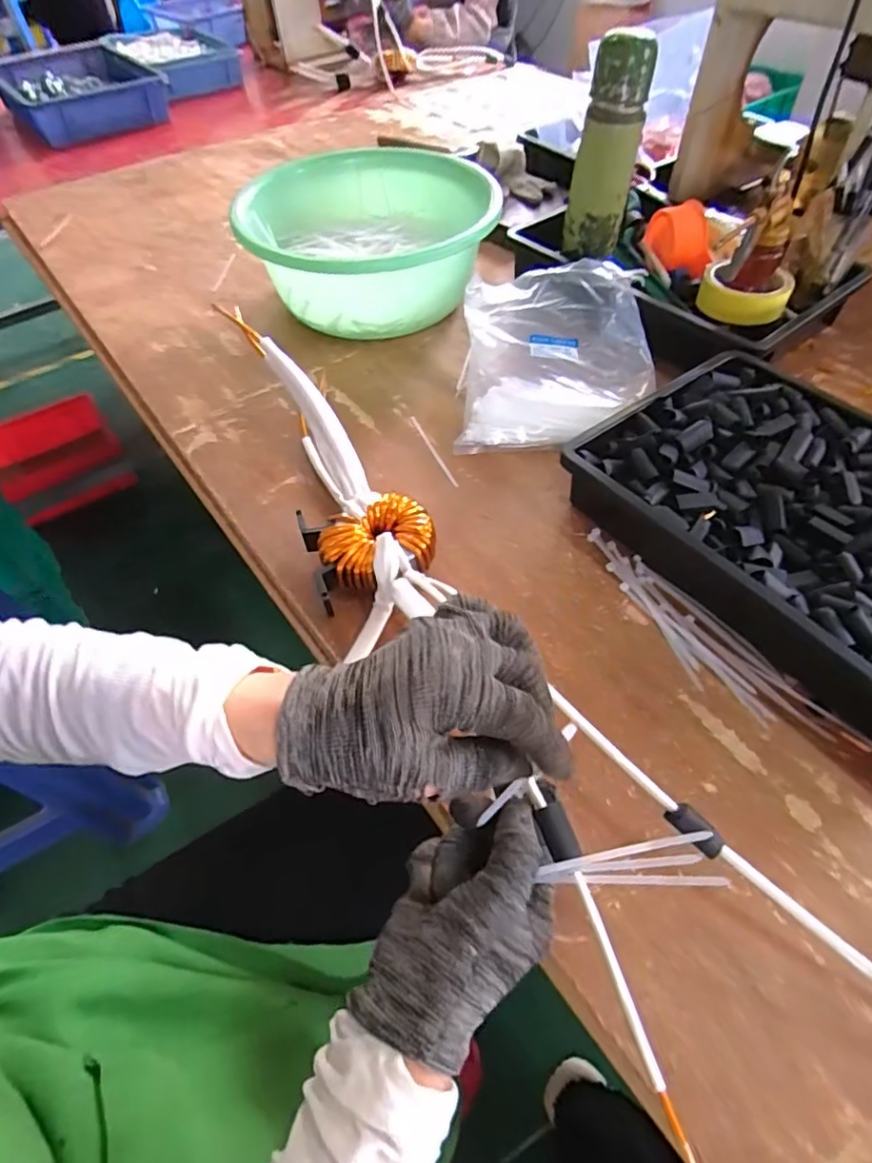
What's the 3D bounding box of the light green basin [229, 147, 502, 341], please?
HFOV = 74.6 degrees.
[{"bbox_3d":[-0.081,-0.422,0.726,0.292,0.123,0.316,-1,53,1],"label":"light green basin"}]

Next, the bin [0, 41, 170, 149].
[{"bbox_3d":[-0.793,-1.082,1.257,0.287,0.097,0.418,-30,57,-18],"label":"bin"}]

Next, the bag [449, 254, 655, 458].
[{"bbox_3d":[0.129,-0.237,0.610,0.195,0.084,0.240,3,53,4],"label":"bag"}]

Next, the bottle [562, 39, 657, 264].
[{"bbox_3d":[0.192,-0.481,0.642,0.062,0.181,0.056,24,58,20],"label":"bottle"}]

